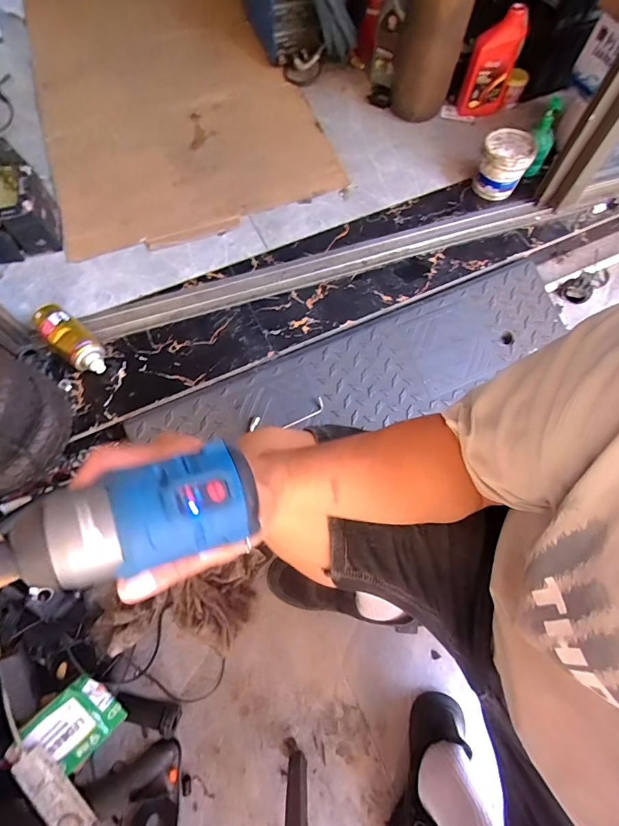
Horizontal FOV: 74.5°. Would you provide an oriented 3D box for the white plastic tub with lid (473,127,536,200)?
[{"bbox_3d":[0.474,-0.613,1.002,0.111,0.112,0.116,0,68,0],"label":"white plastic tub with lid"}]

